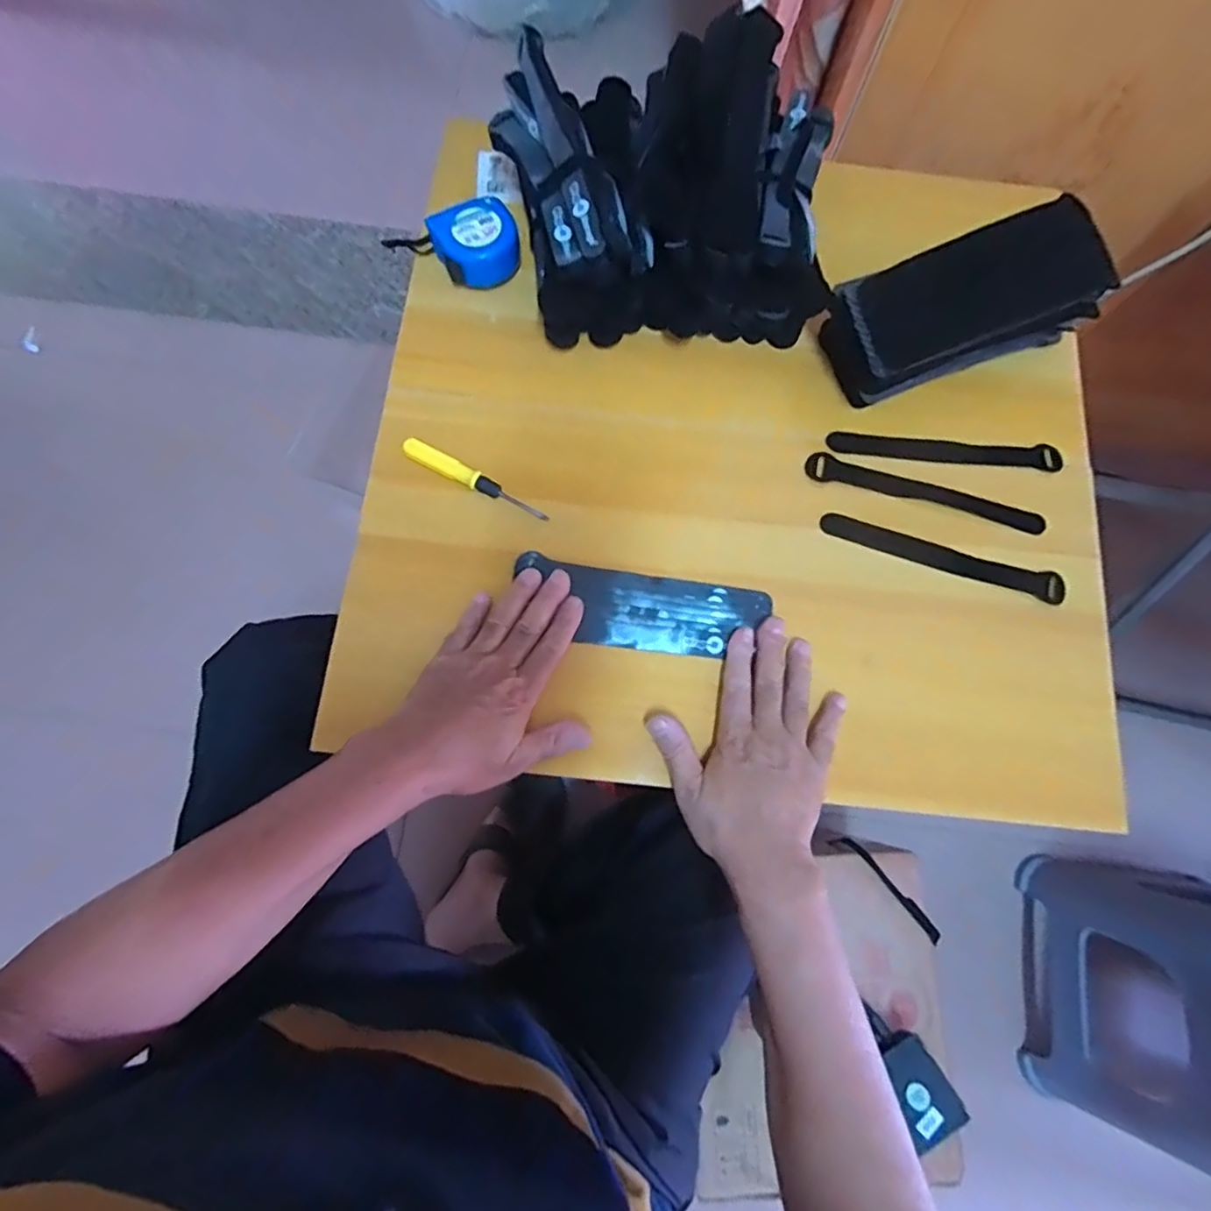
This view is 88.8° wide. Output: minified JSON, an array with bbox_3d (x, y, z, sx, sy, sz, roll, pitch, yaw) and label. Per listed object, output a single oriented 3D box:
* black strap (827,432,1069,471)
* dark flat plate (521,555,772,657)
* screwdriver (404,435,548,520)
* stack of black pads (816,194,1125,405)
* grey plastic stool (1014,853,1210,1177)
[{"bbox_3d":[0.286,-0.130,0.526,0.196,0.011,0.020,5,76,-1],"label":"black strap"},{"bbox_3d":[0.029,0.004,0.475,0.188,0.009,0.060,10,76,-3],"label":"dark flat plate"},{"bbox_3d":[-0.103,-0.099,0.493,0.126,0.014,0.017,27,77,5],"label":"screwdriver"},{"bbox_3d":[0.284,-0.235,0.498,0.205,0.089,0.087,-18,77,-6],"label":"stack of black pads"},{"bbox_3d":[0.732,0.501,0.754,0.260,0.315,0.300,7,76,0],"label":"grey plastic stool"}]

